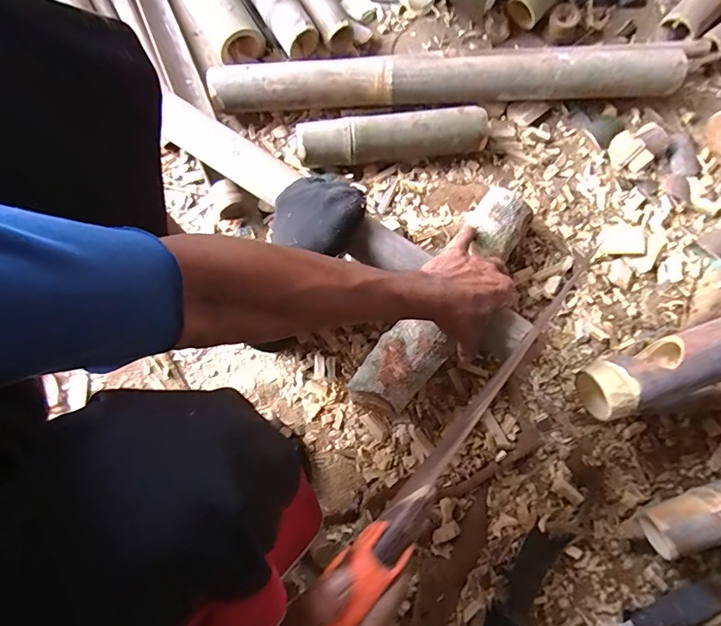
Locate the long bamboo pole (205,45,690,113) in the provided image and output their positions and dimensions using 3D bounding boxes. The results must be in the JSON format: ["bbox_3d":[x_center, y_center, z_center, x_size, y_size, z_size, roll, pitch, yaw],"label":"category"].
[{"bbox_3d":[0.119,-0.334,0.623,0.660,0.059,0.063,-2,79,1],"label":"long bamboo pole"}]

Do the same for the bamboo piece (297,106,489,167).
[{"bbox_3d":[0.046,-0.247,0.614,0.261,0.052,0.056,-8,79,0],"label":"bamboo piece"}]

